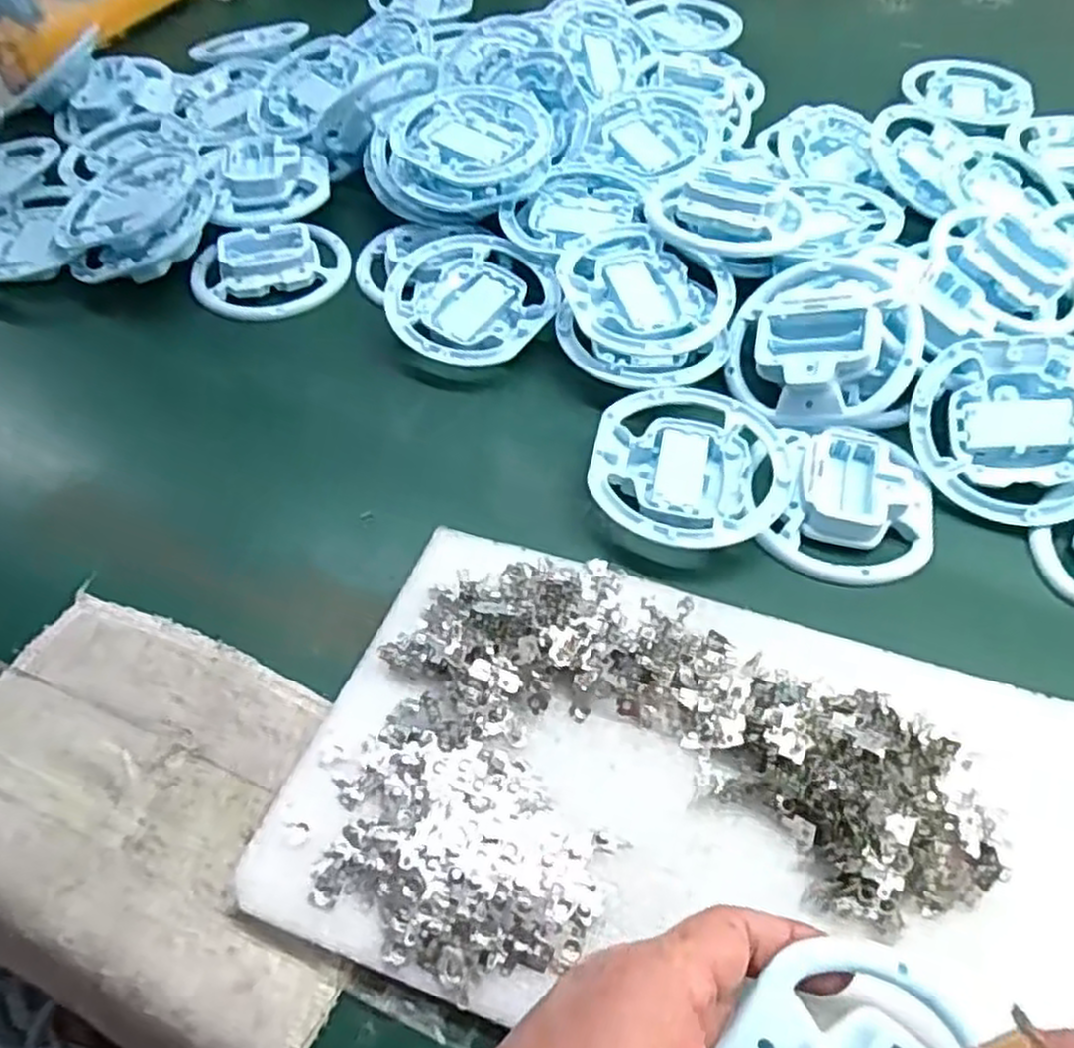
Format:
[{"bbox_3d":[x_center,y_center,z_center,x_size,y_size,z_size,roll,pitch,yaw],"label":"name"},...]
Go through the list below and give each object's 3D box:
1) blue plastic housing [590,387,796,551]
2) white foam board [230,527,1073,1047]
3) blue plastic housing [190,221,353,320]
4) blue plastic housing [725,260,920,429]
[{"bbox_3d":[0.079,-0.027,0.407,0.099,0.020,0.104,9,54,8],"label":"blue plastic housing"},{"bbox_3d":[0.063,0.105,0.304,0.302,0.017,0.181,14,55,12],"label":"white foam board"},{"bbox_3d":[-0.176,-0.169,0.516,0.100,0.019,0.080,-10,54,-6],"label":"blue plastic housing"},{"bbox_3d":[0.157,-0.103,0.436,0.099,0.038,0.103,-13,57,16],"label":"blue plastic housing"}]

